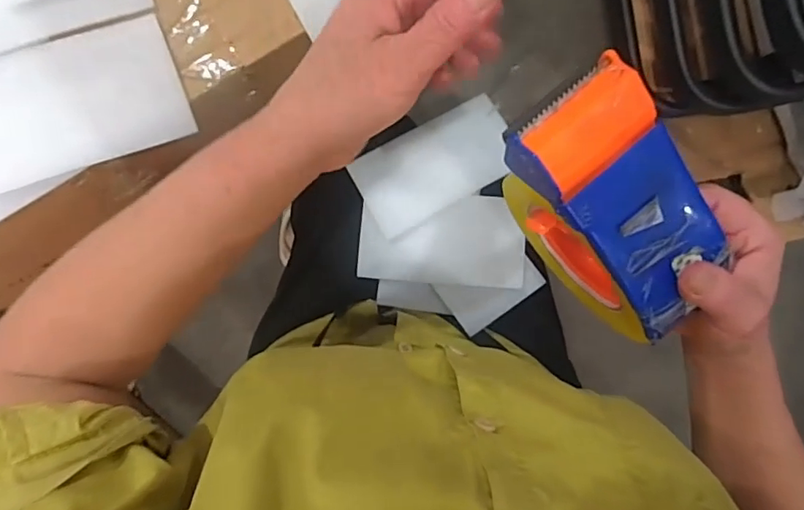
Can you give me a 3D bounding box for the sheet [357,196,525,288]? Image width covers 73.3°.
[{"bbox_3d":[0.034,-0.012,0.468,0.140,0.008,0.074,2,97,6],"label":"sheet"}]

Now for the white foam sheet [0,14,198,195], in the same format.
[{"bbox_3d":[-0.213,-0.097,0.348,0.138,0.005,0.079,-21,97,-9],"label":"white foam sheet"}]

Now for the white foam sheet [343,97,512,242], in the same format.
[{"bbox_3d":[0.029,-0.079,0.471,0.135,0.007,0.077,-29,80,4],"label":"white foam sheet"}]

